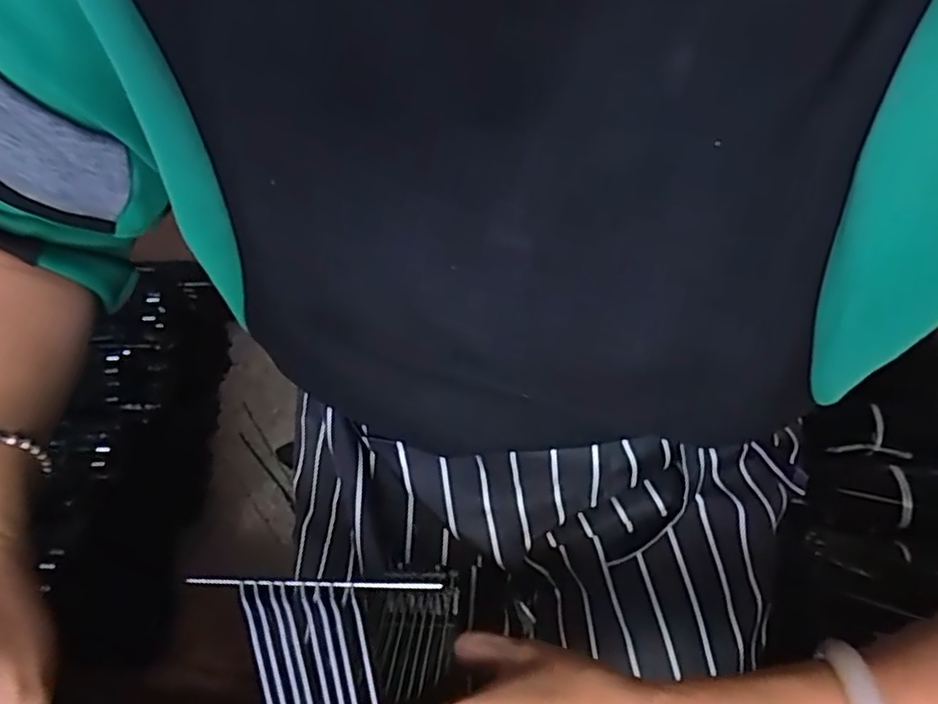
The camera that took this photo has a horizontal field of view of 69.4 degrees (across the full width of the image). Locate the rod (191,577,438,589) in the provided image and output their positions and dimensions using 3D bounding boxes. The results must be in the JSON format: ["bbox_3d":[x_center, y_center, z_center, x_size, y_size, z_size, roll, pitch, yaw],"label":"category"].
[{"bbox_3d":[-0.059,0.089,0.260,0.096,0.004,0.004,2,66,-2],"label":"rod"}]

